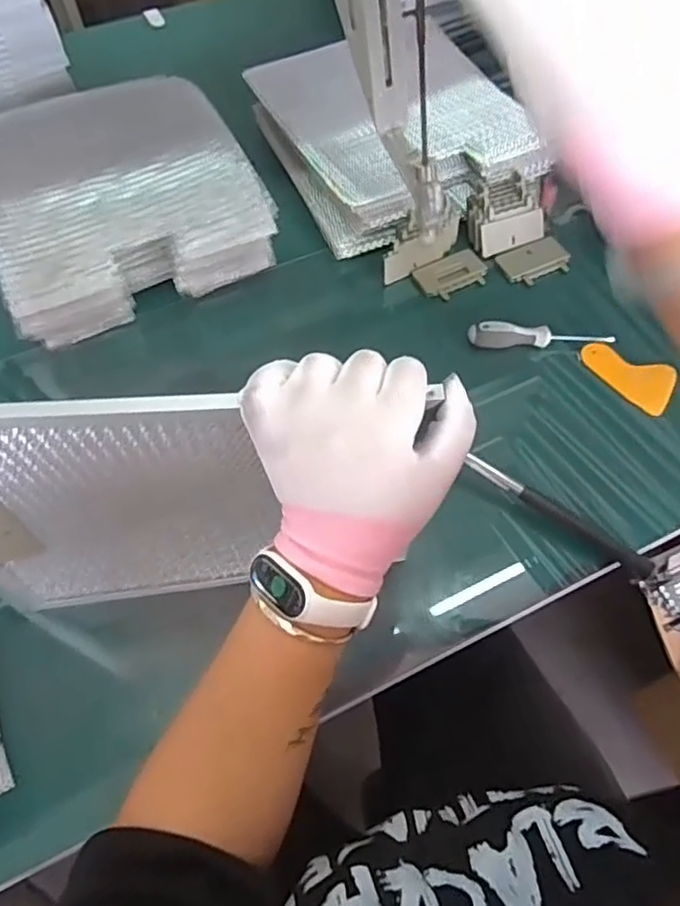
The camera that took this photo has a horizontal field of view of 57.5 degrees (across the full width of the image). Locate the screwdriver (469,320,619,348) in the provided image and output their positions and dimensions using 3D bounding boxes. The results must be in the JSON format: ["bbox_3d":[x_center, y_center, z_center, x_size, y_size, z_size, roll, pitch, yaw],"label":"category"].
[{"bbox_3d":[0.224,-0.128,0.695,0.156,0.022,0.022,6,60,6],"label":"screwdriver"}]

